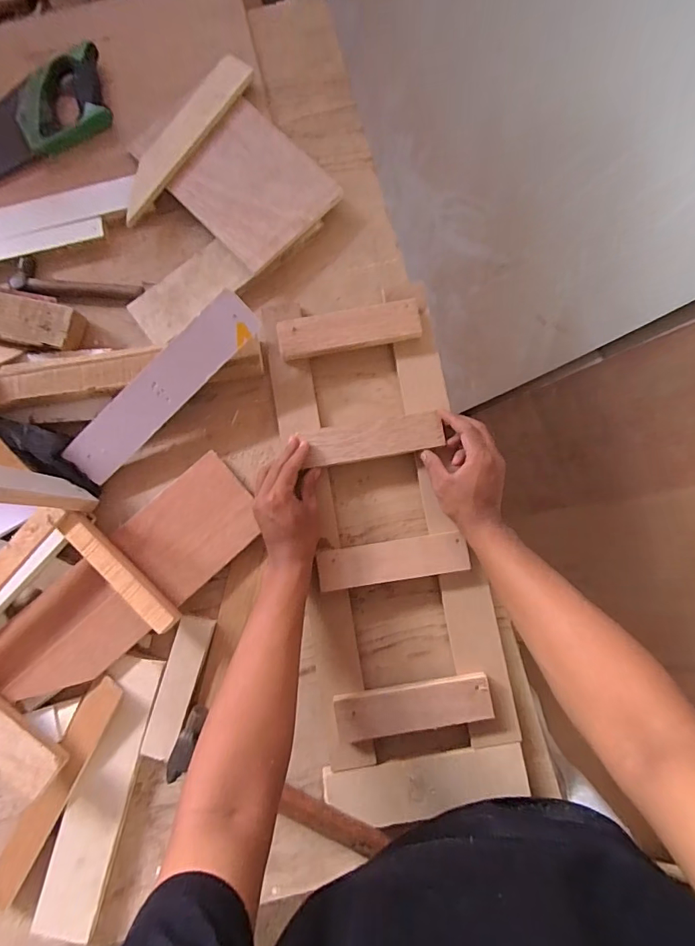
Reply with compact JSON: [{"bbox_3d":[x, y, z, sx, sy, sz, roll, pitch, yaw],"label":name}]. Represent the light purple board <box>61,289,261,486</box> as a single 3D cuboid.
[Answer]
[{"bbox_3d":[-0.236,-0.104,0.561,0.297,0.016,0.063,-41,114,9],"label":"light purple board"}]

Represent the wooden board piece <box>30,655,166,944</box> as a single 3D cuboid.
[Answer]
[{"bbox_3d":[-0.306,0.395,0.548,0.070,0.015,0.324,13,85,2],"label":"wooden board piece"}]

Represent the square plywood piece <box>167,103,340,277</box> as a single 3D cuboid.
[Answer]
[{"bbox_3d":[-0.133,-0.399,0.618,0.169,0.007,0.200,-44,82,-2],"label":"square plywood piece"}]

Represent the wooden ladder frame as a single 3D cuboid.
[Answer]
[{"bbox_3d":[0.044,0.053,0.572,0.229,0.034,0.593,-10,83,-2],"label":"wooden ladder frame"}]

